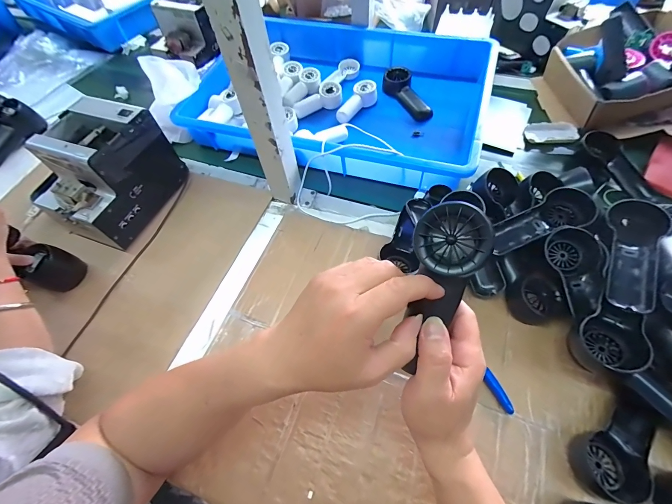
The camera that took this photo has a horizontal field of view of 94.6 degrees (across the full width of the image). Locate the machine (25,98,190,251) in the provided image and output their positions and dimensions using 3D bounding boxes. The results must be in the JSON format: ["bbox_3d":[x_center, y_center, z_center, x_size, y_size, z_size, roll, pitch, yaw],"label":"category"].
[{"bbox_3d":[-0.373,-0.126,0.502,0.135,0.146,0.184,17,62,14],"label":"machine"}]

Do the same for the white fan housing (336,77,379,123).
[{"bbox_3d":[0.047,-0.309,0.643,0.049,0.032,0.116,24,64,17],"label":"white fan housing"}]

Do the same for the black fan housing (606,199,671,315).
[{"bbox_3d":[0.340,0.004,0.360,0.054,0.028,0.140,23,64,17],"label":"black fan housing"}]

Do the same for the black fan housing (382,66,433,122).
[{"bbox_3d":[0.154,-0.332,0.647,0.058,0.040,0.144,-30,62,-13],"label":"black fan housing"}]

